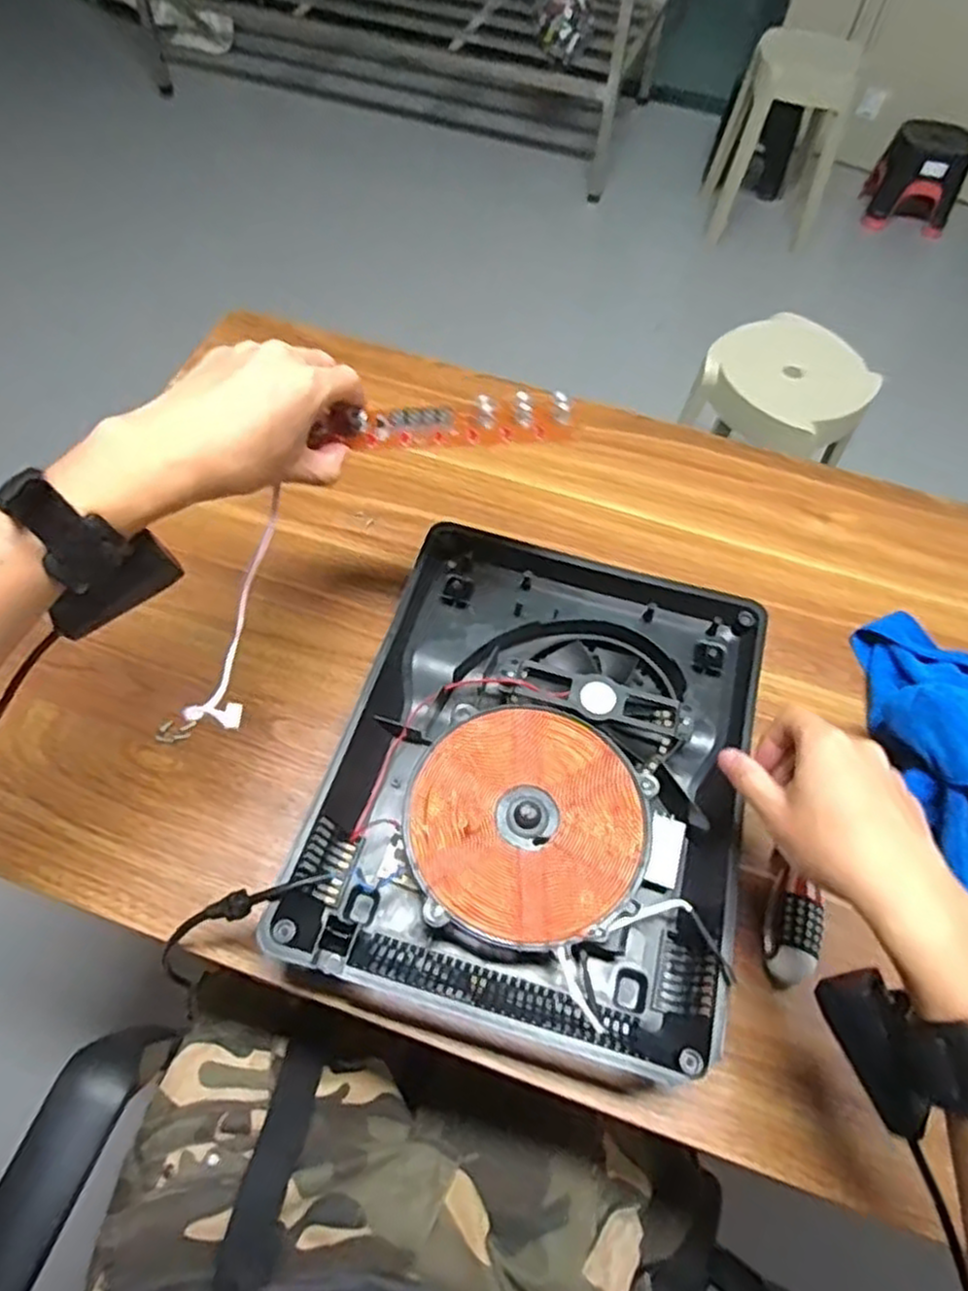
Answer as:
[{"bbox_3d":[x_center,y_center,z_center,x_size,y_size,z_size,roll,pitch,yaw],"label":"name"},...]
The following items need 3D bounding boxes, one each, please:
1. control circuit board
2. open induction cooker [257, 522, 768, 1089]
[{"bbox_3d":[-0.023,-0.144,0.486,0.167,0.022,0.031,-2,59,1],"label":"control circuit board"},{"bbox_3d":[0.042,0.083,0.523,0.267,0.047,0.343,16,60,7],"label":"open induction cooker"}]

